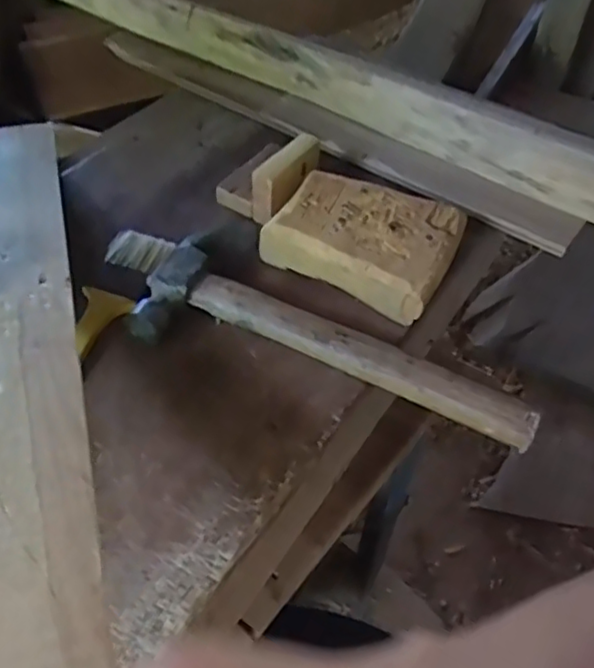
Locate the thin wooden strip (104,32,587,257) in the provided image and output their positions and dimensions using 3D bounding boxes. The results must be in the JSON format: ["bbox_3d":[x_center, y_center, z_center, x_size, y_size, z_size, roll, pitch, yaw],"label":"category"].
[{"bbox_3d":[0.019,-0.199,0.631,0.514,0.020,0.052,31,54,21],"label":"thin wooden strip"}]

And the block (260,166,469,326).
[{"bbox_3d":[0.055,-0.076,0.509,0.135,0.037,0.101,26,52,17],"label":"block"}]

